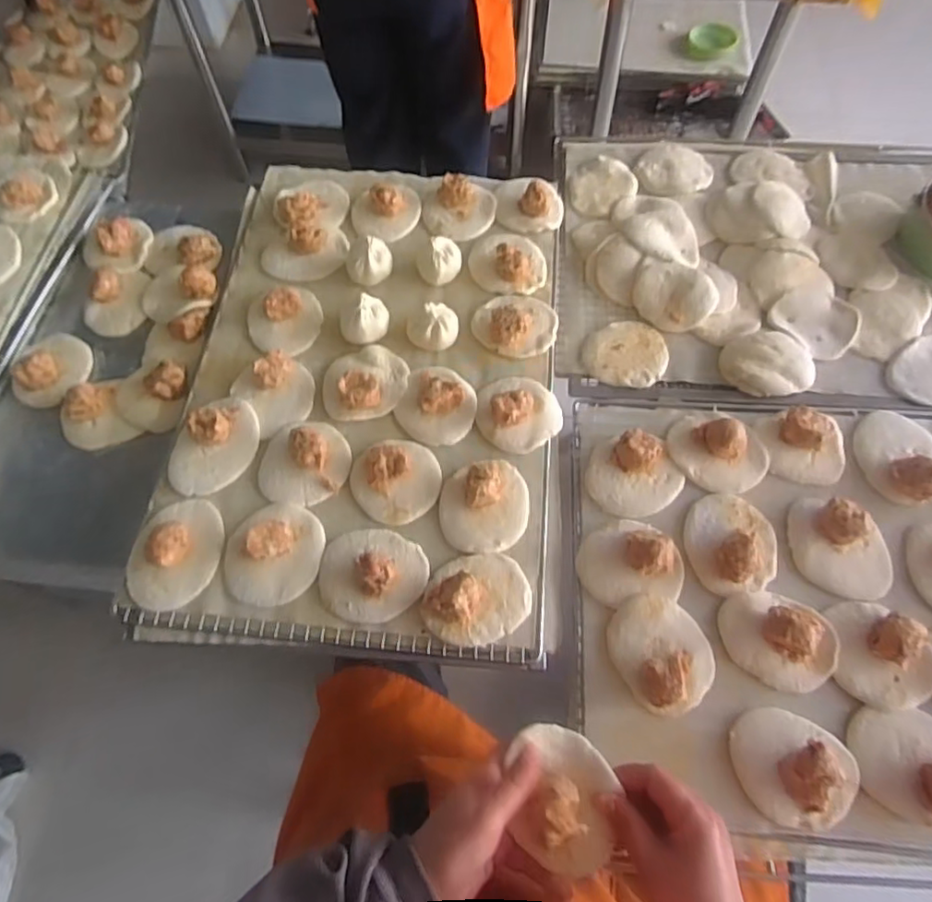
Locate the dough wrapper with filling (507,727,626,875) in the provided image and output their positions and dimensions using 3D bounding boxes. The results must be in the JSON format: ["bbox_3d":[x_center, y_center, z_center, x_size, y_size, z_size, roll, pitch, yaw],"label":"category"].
[{"bbox_3d":[0.069,0.247,0.437,0.074,0.036,0.086,20,66,9],"label":"dough wrapper with filling"}]

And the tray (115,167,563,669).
[{"bbox_3d":[-0.132,-0.100,0.671,0.464,0.032,0.601,4,65,2],"label":"tray"}]

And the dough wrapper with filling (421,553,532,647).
[{"bbox_3d":[0.010,0.131,0.555,0.097,0.041,0.078,-26,67,-11],"label":"dough wrapper with filling"}]

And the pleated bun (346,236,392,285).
[{"bbox_3d":[-0.115,-0.224,0.728,0.057,0.043,0.052,0,65,0],"label":"pleated bun"}]

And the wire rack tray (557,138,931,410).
[{"bbox_3d":[0.425,-0.243,0.758,0.615,0.037,0.412,4,65,2],"label":"wire rack tray"}]

